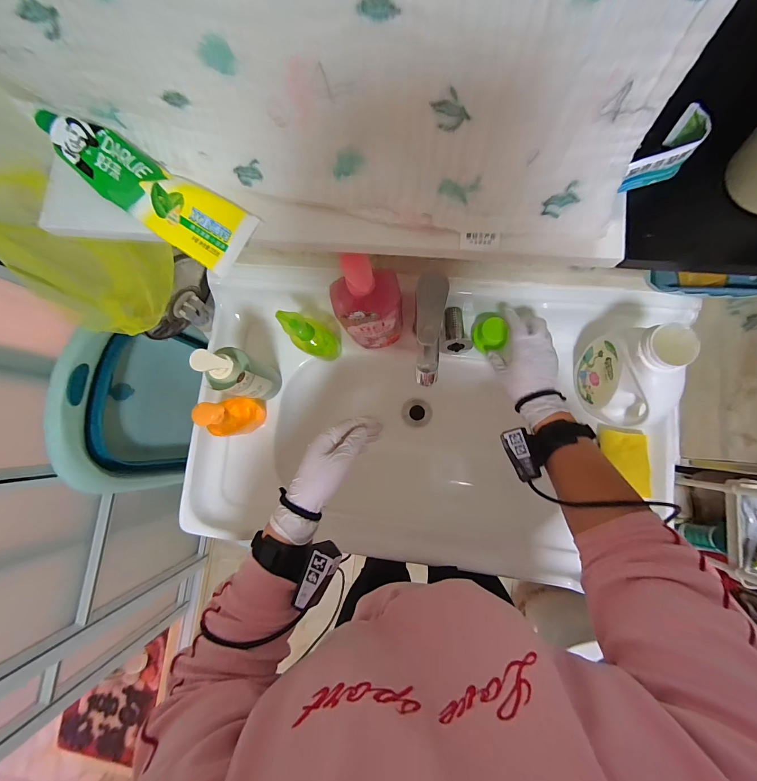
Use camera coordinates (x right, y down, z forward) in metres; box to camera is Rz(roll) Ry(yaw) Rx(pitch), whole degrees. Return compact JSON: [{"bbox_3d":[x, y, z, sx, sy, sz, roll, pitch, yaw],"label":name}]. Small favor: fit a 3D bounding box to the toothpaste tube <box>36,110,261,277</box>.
[{"bbox_3d":[-0.199,-0.173,0.277,0.199,0.030,0.054,33,87,8],"label":"toothpaste tube"}]

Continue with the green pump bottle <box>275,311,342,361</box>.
[{"bbox_3d":[-0.114,-0.092,0.561,0.059,0.160,0.061,-39,82,-1],"label":"green pump bottle"}]

